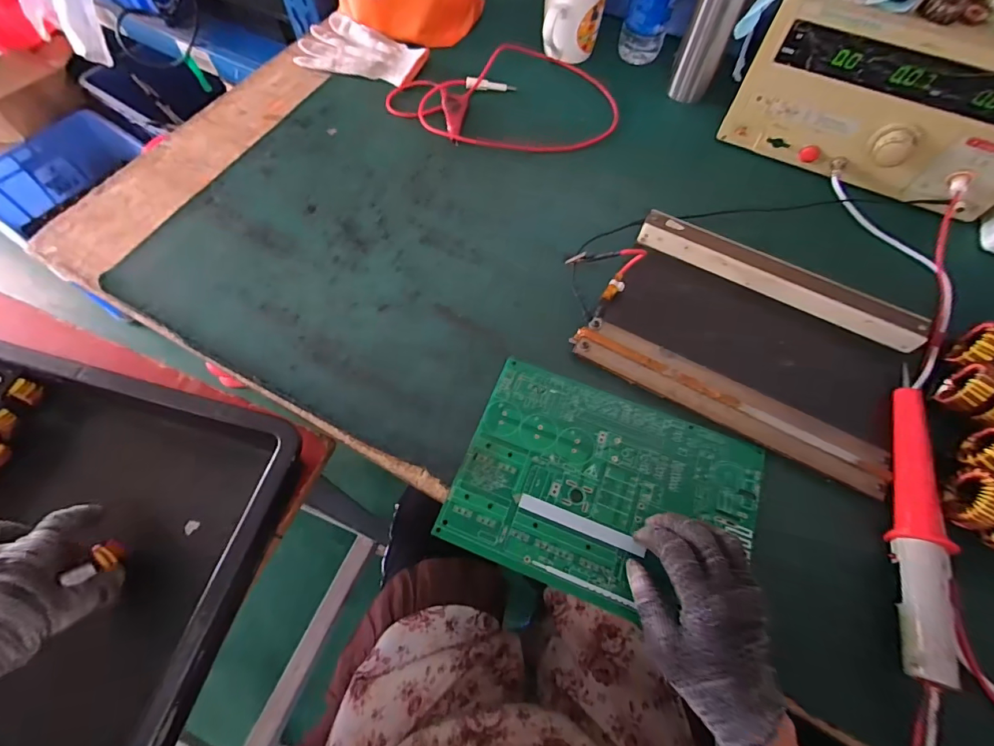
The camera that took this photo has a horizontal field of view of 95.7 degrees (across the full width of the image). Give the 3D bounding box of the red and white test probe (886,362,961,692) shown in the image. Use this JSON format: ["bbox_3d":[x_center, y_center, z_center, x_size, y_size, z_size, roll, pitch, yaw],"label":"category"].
[{"bbox_3d":[0.359,0.111,0.384,0.038,0.024,0.269,16,64,5],"label":"red and white test probe"}]

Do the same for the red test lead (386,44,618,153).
[{"bbox_3d":[0.011,-0.367,0.616,0.286,0.024,0.208,-23,71,-11],"label":"red test lead"}]

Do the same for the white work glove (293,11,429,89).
[{"bbox_3d":[-0.204,-0.469,0.661,0.192,0.019,0.109,28,67,12],"label":"white work glove"}]

